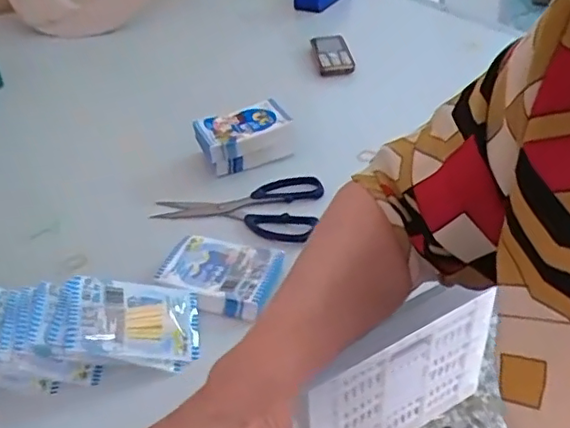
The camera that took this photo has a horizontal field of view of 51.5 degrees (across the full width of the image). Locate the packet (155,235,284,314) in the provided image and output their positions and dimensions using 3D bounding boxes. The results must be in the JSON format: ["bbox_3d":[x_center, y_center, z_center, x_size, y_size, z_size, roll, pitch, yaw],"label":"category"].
[{"bbox_3d":[-0.061,0.048,0.549,0.107,0.010,0.073,10,39,19],"label":"packet"}]

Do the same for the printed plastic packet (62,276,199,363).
[{"bbox_3d":[-0.123,0.085,0.483,0.106,0.010,0.069,8,49,-25],"label":"printed plastic packet"}]

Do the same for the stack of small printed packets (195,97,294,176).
[{"bbox_3d":[-0.051,-0.090,0.715,0.108,0.051,0.070,-22,40,-23],"label":"stack of small printed packets"}]

